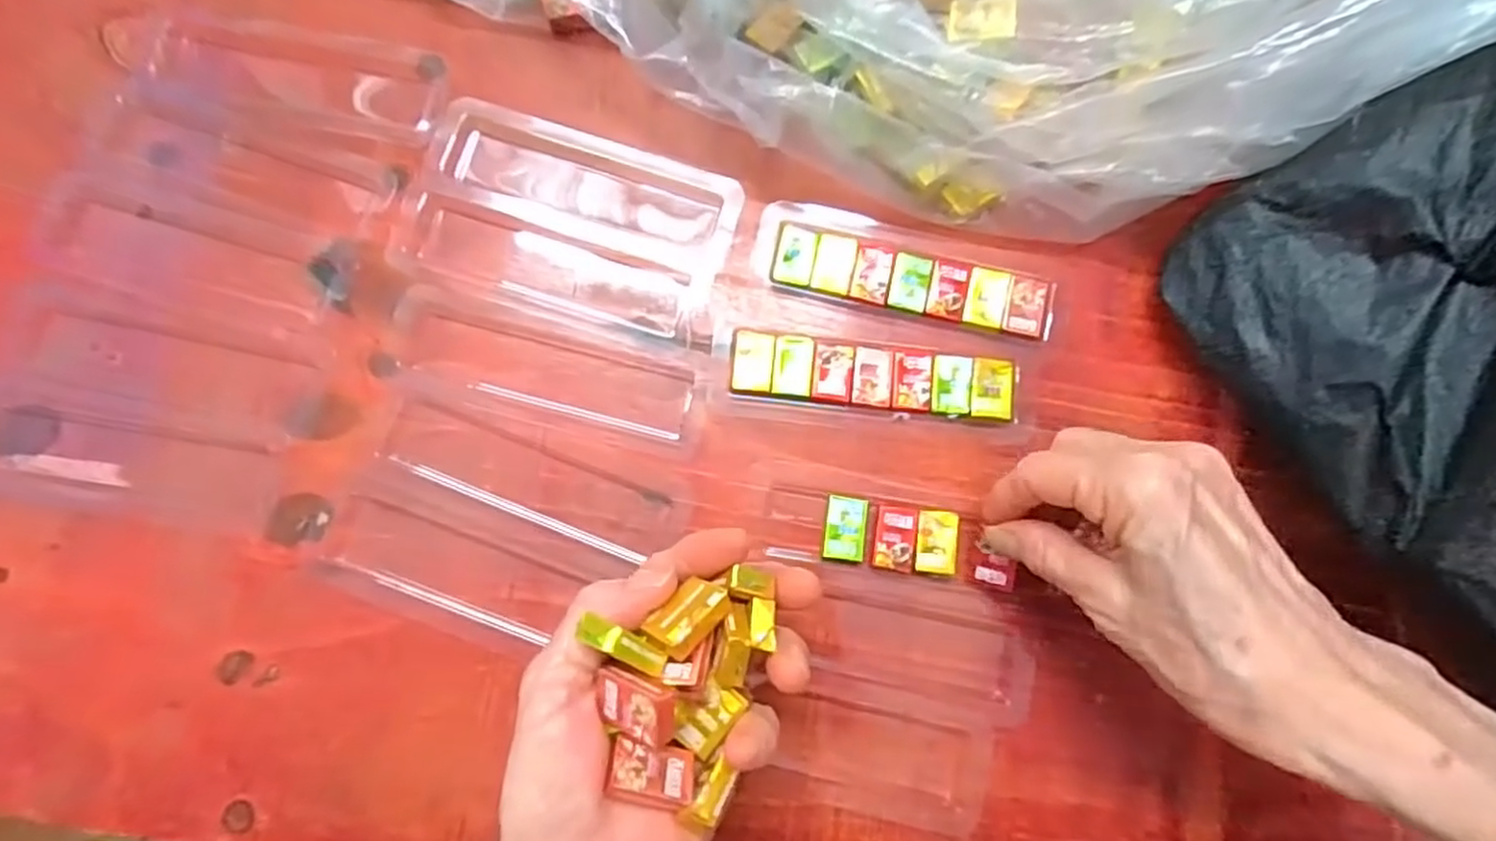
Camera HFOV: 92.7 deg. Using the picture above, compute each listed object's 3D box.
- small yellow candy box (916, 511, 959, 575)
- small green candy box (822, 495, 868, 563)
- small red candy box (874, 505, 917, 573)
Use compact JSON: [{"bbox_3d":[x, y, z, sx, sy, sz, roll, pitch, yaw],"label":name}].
[{"bbox_3d":[0.078,0.051,0.296,0.016,0.008,0.025,5,81,0],"label":"small yellow candy box"},{"bbox_3d":[0.040,0.045,0.295,0.017,0.005,0.026,7,81,0],"label":"small green candy box"},{"bbox_3d":[0.061,0.049,0.296,0.016,0.007,0.026,6,81,0],"label":"small red candy box"}]

